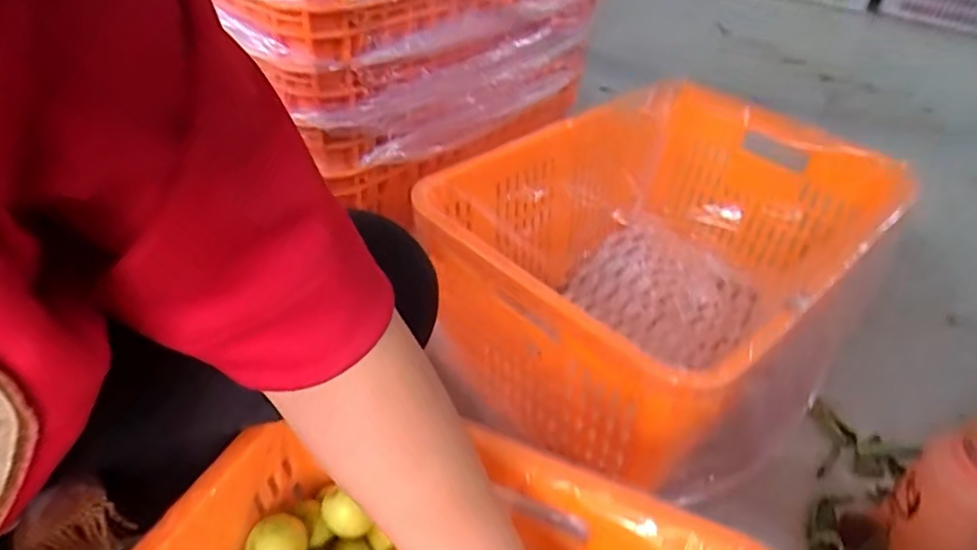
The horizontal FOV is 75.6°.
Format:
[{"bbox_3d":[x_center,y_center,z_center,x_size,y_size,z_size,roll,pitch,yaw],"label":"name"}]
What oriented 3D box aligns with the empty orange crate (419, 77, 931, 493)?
[{"bbox_3d":[0.210,-0.022,0.786,0.386,0.252,0.537,34,48,30],"label":"empty orange crate"}]

